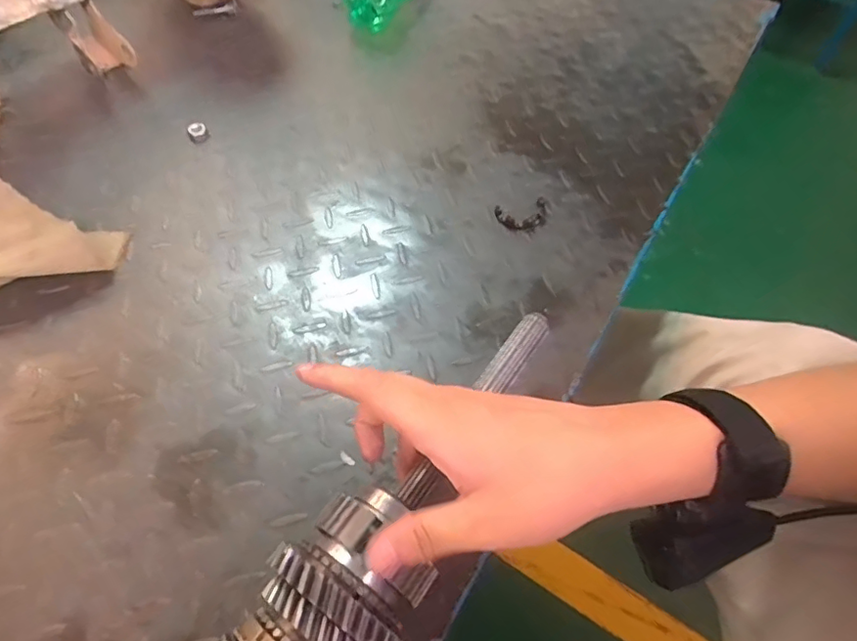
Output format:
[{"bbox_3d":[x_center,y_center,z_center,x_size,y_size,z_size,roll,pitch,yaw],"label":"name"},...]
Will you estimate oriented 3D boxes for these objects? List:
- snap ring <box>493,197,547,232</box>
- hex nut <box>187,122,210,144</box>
[{"bbox_3d":[0.084,-0.091,0.480,0.048,0.005,0.031,-11,57,-10],"label":"snap ring"},{"bbox_3d":[-0.223,-0.183,0.534,0.020,0.013,0.020,-21,60,-16],"label":"hex nut"}]

